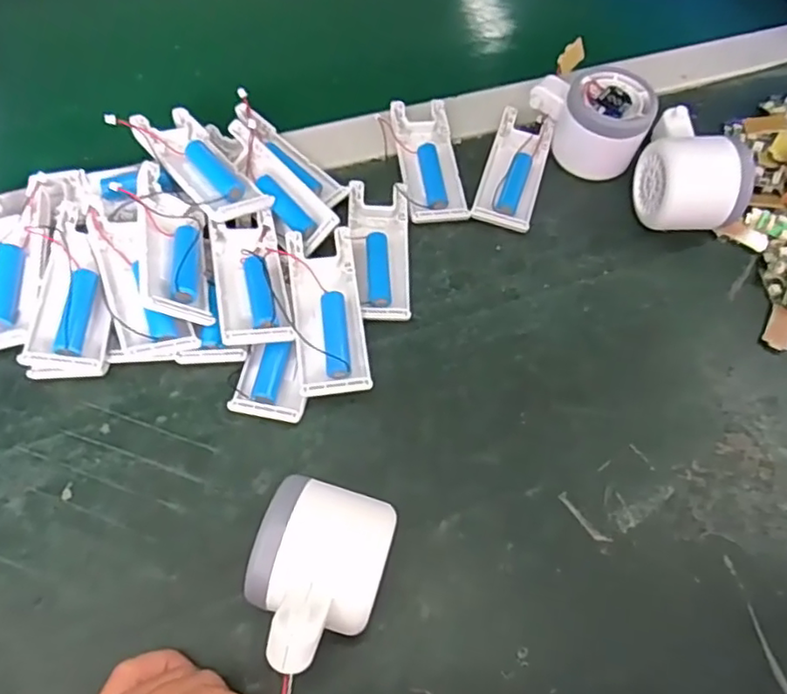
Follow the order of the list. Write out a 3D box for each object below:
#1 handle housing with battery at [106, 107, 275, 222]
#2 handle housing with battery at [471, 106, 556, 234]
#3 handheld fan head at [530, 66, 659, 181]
[{"bbox_3d":[-0.123,-0.118,0.394,0.045,0.021,0.107,-40,71,-22],"label":"handle housing with battery"},{"bbox_3d":[0.086,-0.125,0.438,0.039,0.015,0.100,16,62,5],"label":"handle housing with battery"},{"bbox_3d":[0.136,-0.161,0.438,0.081,0.050,0.054,20,62,7],"label":"handheld fan head"}]

